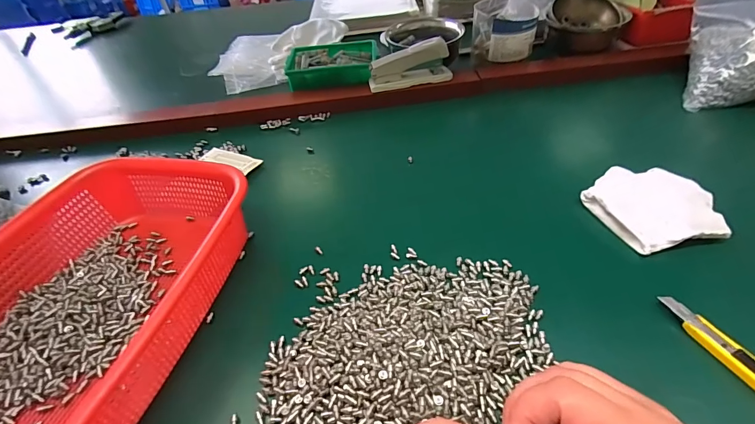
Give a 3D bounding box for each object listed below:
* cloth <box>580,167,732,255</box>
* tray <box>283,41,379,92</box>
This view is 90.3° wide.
[{"bbox_3d":[0.268,-0.008,0.371,0.089,0.024,0.111,-18,46,-11],"label":"cloth"},{"bbox_3d":[-0.071,-0.238,0.615,0.143,0.036,0.121,-3,45,4],"label":"tray"}]

